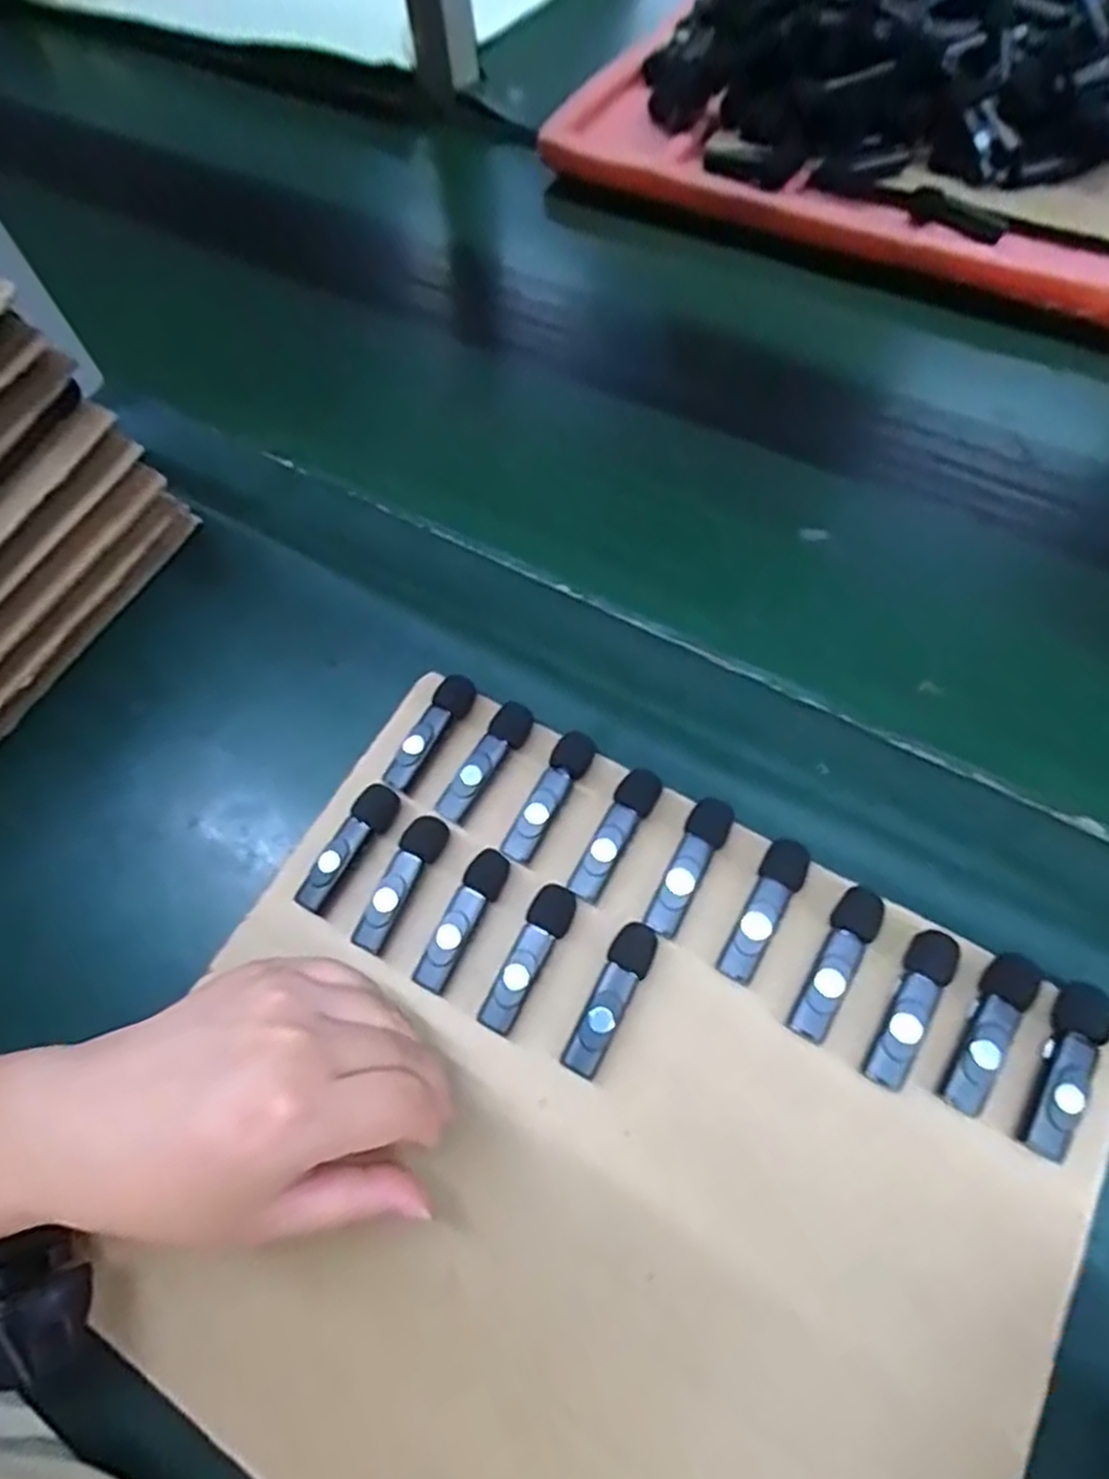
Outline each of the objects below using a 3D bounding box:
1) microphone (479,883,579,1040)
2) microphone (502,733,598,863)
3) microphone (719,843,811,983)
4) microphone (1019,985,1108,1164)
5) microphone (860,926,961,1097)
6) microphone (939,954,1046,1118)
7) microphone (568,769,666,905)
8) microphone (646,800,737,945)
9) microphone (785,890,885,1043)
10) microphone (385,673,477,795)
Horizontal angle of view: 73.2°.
[{"bbox_3d":[-0.011,0.094,0.323,0.018,0.021,0.065,28,67,16],"label":"microphone"},{"bbox_3d":[-0.003,0.025,0.350,0.018,0.013,0.069,30,67,17],"label":"microphone"},{"bbox_3d":[0.091,0.074,0.322,0.019,0.013,0.063,25,66,15],"label":"microphone"},{"bbox_3d":[0.197,0.126,0.288,0.020,0.015,0.067,30,67,17],"label":"microphone"},{"bbox_3d":[0.143,0.107,0.300,0.018,0.009,0.065,31,67,17],"label":"microphone"},{"bbox_3d":[0.172,0.115,0.296,0.019,0.012,0.066,33,68,18],"label":"microphone"},{"bbox_3d":[0.029,0.043,0.339,0.018,0.009,0.065,27,66,15],"label":"microphone"},{"bbox_3d":[0.060,0.056,0.331,0.019,0.008,0.066,27,66,15],"label":"microphone"},{"bbox_3d":[0.117,0.093,0.312,0.019,0.011,0.067,31,68,17],"label":"microphone"},{"bbox_3d":[-0.060,-0.004,0.367,0.017,0.012,0.063,27,66,15],"label":"microphone"}]

